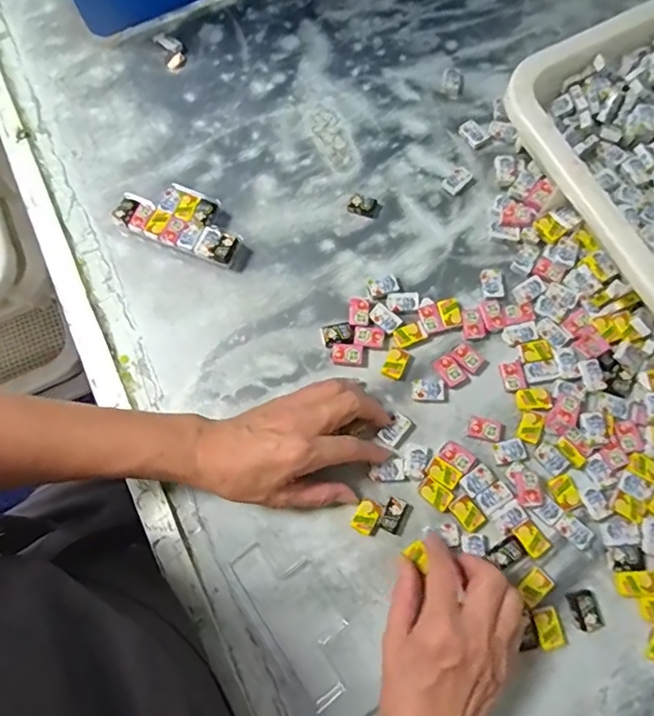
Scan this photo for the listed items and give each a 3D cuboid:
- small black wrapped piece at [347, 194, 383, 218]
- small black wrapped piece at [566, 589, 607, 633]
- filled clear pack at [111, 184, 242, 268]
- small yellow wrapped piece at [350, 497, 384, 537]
[{"bbox_3d":[0.036,-0.143,0.483,0.030,0.009,0.018,22,74,7],"label":"small black wrapped piece"},{"bbox_3d":[0.193,0.187,0.379,0.021,0.008,0.026,-16,73,-4],"label":"small black wrapped piece"},{"bbox_3d":[-0.132,-0.127,0.476,0.118,0.020,0.055,22,74,7],"label":"filled clear pack"},{"bbox_3d":[0.031,0.125,0.403,0.019,0.008,0.025,28,75,9],"label":"small yellow wrapped piece"}]

